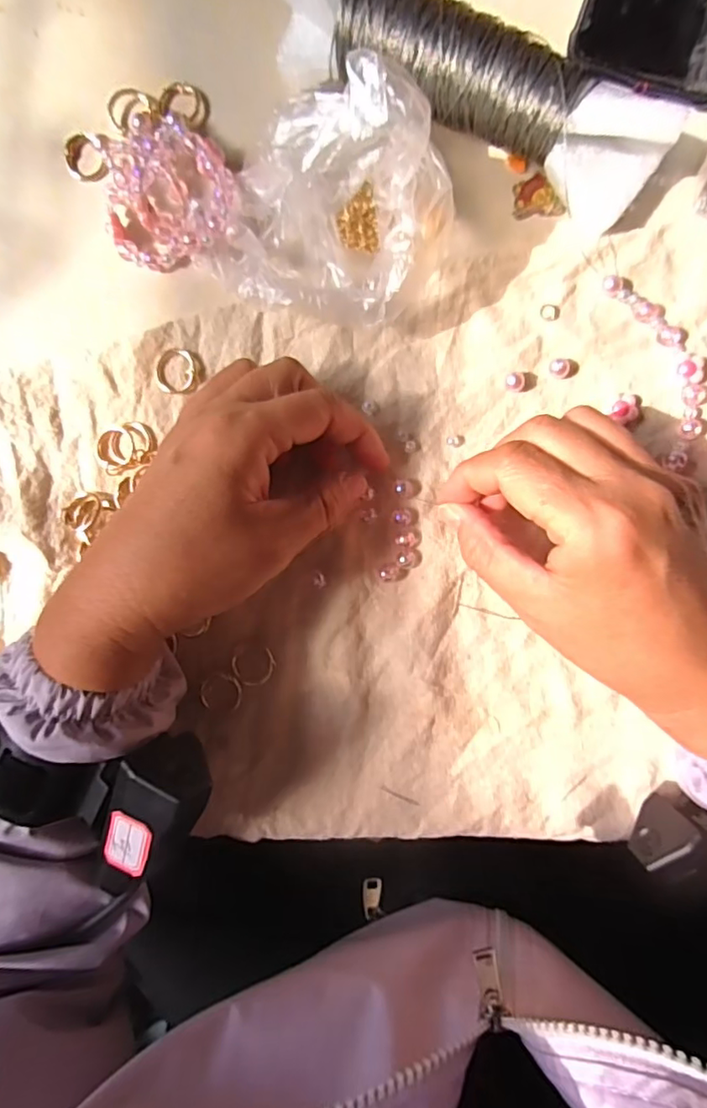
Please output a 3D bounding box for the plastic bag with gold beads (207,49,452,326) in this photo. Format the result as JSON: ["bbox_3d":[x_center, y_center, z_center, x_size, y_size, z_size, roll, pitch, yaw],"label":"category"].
[{"bbox_3d":[-0.014,-0.148,0.238,0.106,0.076,0.083,6,93,4],"label":"plastic bag with gold beads"}]

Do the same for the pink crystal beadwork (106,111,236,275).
[{"bbox_3d":[-0.089,-0.181,0.271,0.064,0.023,0.071,0,92,4],"label":"pink crystal beadwork"}]

